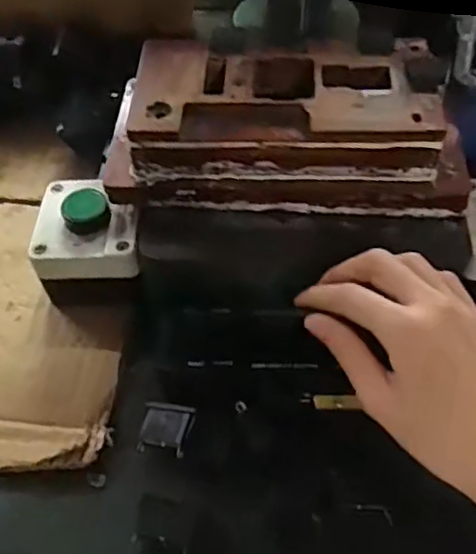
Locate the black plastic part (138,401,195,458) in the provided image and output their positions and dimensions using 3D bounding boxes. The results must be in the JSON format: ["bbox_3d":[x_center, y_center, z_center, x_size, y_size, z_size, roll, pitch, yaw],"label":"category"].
[{"bbox_3d":[-0.041,0.086,0.370,0.030,0.013,0.028,12,56,10],"label":"black plastic part"}]

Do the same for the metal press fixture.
[{"bbox_3d":[0.031,-0.093,0.403,0.216,0.065,0.097,3,54,4],"label":"metal press fixture"}]

